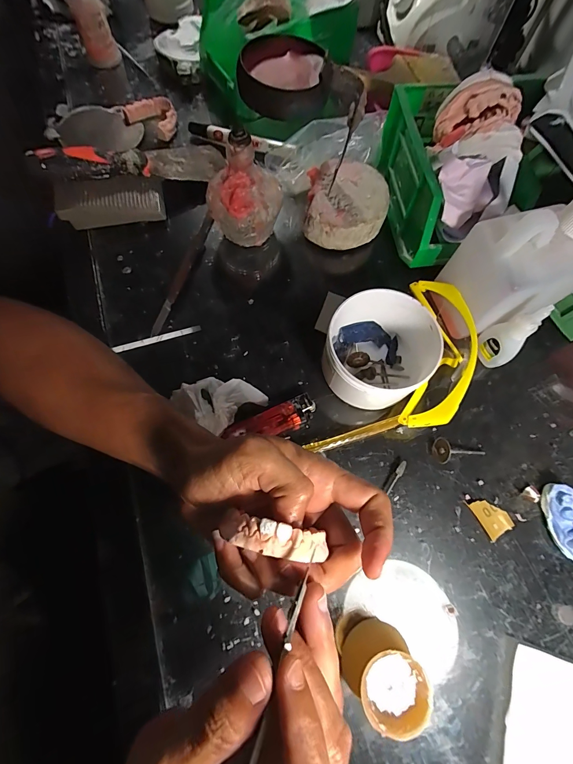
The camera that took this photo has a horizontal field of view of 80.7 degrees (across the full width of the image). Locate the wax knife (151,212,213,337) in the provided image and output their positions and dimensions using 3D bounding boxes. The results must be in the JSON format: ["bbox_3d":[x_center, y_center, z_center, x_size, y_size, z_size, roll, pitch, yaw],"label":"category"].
[{"bbox_3d":[-0.107,-0.117,0.354,0.011,0.009,0.153,18,71,4],"label":"wax knife"}]

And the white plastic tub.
[{"bbox_3d":[0.082,-0.027,0.301,0.100,0.062,0.089,-39,76,-13],"label":"white plastic tub"}]

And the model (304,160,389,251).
[{"bbox_3d":[0.064,-0.191,0.371,0.082,0.042,0.085,1,71,-1],"label":"model"}]

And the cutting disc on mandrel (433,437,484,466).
[{"bbox_3d":[0.152,0.062,0.302,0.049,0.019,0.021,3,70,-15],"label":"cutting disc on mandrel"}]

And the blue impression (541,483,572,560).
[{"bbox_3d":[0.231,0.118,0.279,0.022,0.021,0.062,-9,72,-5],"label":"blue impression"}]

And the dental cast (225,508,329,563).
[{"bbox_3d":[-0.005,0.081,0.172,0.054,0.019,0.014,16,71,-3],"label":"dental cast"}]

